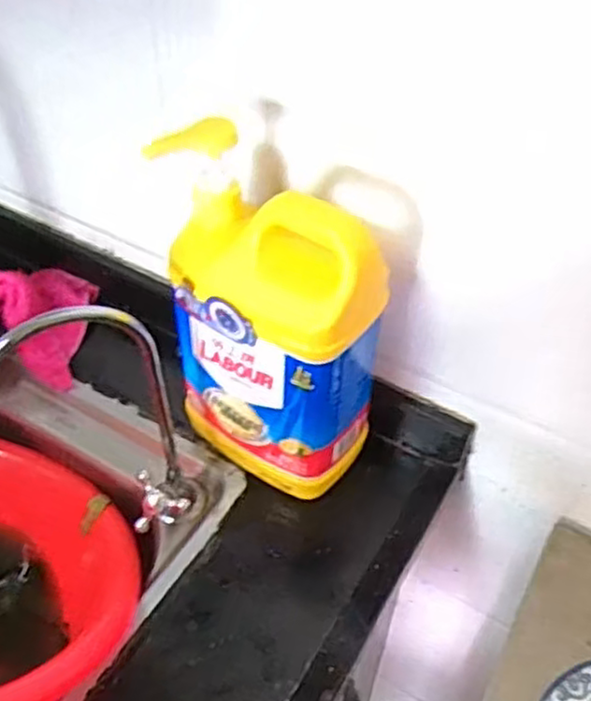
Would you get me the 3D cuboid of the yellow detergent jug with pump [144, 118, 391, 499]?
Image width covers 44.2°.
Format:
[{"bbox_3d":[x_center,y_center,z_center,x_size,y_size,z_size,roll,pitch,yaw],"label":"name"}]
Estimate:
[{"bbox_3d":[-0.020,-0.015,0.522,0.143,0.253,0.087,28,52,23],"label":"yellow detergent jug with pump"}]

